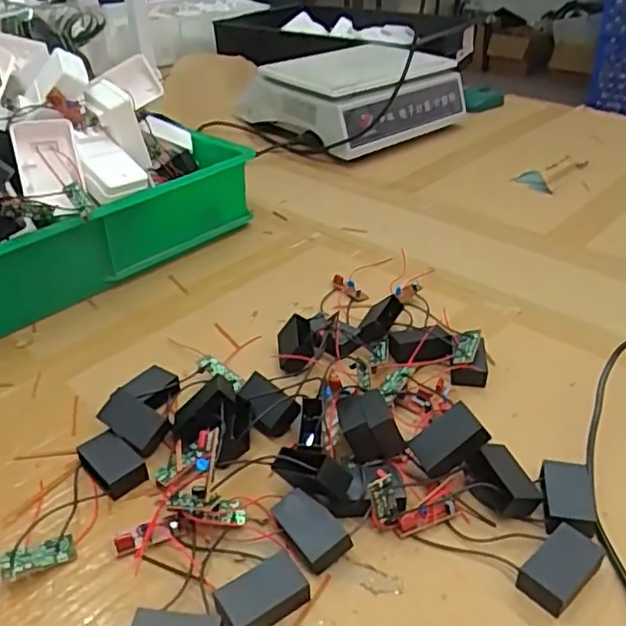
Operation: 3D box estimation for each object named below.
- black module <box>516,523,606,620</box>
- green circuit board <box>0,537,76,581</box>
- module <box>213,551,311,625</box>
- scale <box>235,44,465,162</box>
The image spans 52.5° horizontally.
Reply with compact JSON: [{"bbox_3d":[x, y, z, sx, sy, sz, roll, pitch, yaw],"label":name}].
[{"bbox_3d":[0.147,0.151,0.376,0.052,0.015,0.030,-28,42,-34],"label":"black module"},{"bbox_3d":[-0.170,0.150,0.391,0.042,0.005,0.018,-6,75,-32],"label":"green circuit board"},{"bbox_3d":[-0.030,0.163,0.365,0.049,0.020,0.028,-19,37,-25],"label":"module"},{"bbox_3d":[0.067,-0.359,1.068,0.259,0.113,0.284,28,43,36],"label":"scale"}]

